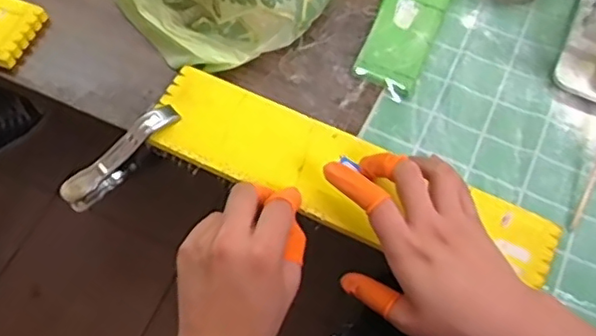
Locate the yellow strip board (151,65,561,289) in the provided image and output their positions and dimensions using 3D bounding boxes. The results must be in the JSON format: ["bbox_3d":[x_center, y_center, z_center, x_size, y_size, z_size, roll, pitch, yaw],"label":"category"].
[{"bbox_3d":[0.040,0.005,0.506,0.344,0.010,0.088,22,66,11],"label":"yellow strip board"}]

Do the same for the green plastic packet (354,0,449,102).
[{"bbox_3d":[0.109,-0.150,0.587,0.057,0.016,0.186,21,66,10],"label":"green plastic packet"}]

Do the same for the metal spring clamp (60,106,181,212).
[{"bbox_3d":[-0.152,-0.010,0.526,0.120,0.041,0.024,-45,72,-3],"label":"metal spring clamp"}]

